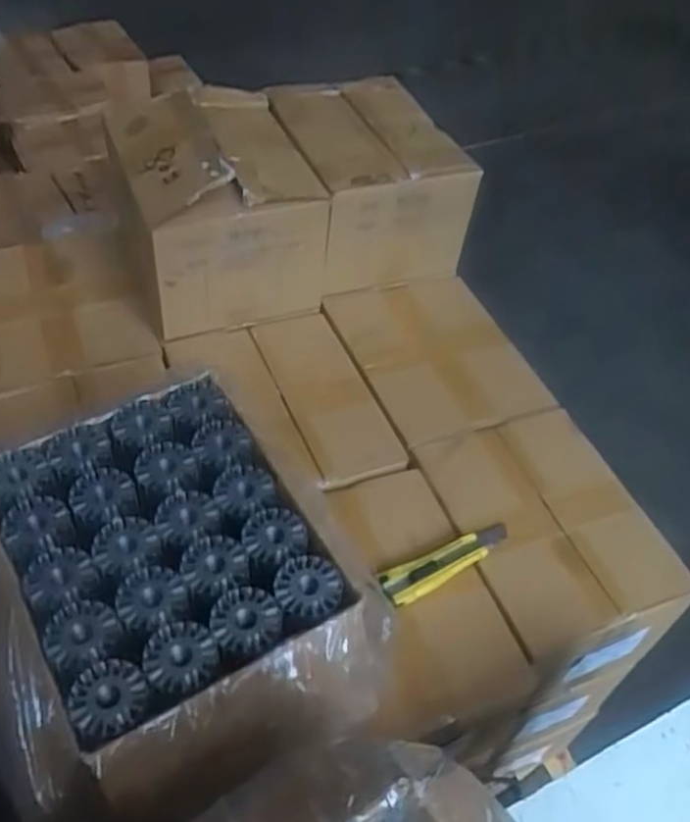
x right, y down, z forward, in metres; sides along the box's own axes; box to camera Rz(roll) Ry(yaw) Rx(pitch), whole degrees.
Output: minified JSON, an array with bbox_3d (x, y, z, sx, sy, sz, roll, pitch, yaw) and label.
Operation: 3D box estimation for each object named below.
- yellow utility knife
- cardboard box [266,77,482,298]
[{"bbox_3d":[0.108,0.155,0.786,0.162,0.017,0.037,-23,55,-24],"label":"yellow utility knife"},{"bbox_3d":[0.032,-0.334,1.098,0.237,0.163,0.294,-11,51,-15],"label":"cardboard box"}]

